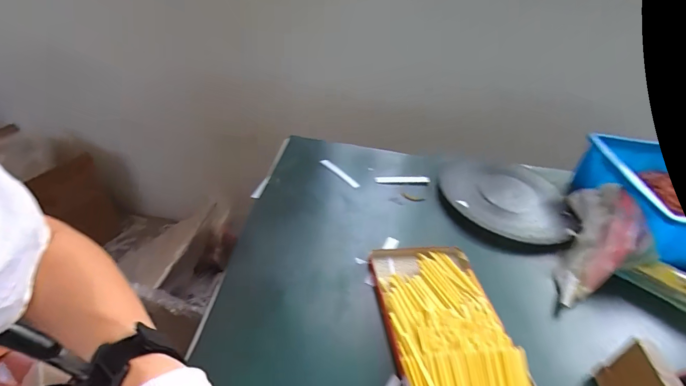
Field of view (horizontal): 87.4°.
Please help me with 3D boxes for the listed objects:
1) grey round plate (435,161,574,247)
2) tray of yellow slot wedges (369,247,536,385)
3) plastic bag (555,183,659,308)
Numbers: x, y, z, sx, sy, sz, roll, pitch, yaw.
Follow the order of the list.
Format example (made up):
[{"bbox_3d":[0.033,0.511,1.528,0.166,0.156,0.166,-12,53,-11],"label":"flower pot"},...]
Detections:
[{"bbox_3d":[0.238,-0.002,0.546,0.175,0.013,0.180,4,38,-3],"label":"grey round plate"},{"bbox_3d":[0.103,0.130,0.354,0.116,0.015,0.201,-1,39,-10],"label":"tray of yellow slot wedges"},{"bbox_3d":[0.320,0.063,0.438,0.084,0.054,0.197,25,56,21],"label":"plastic bag"}]

